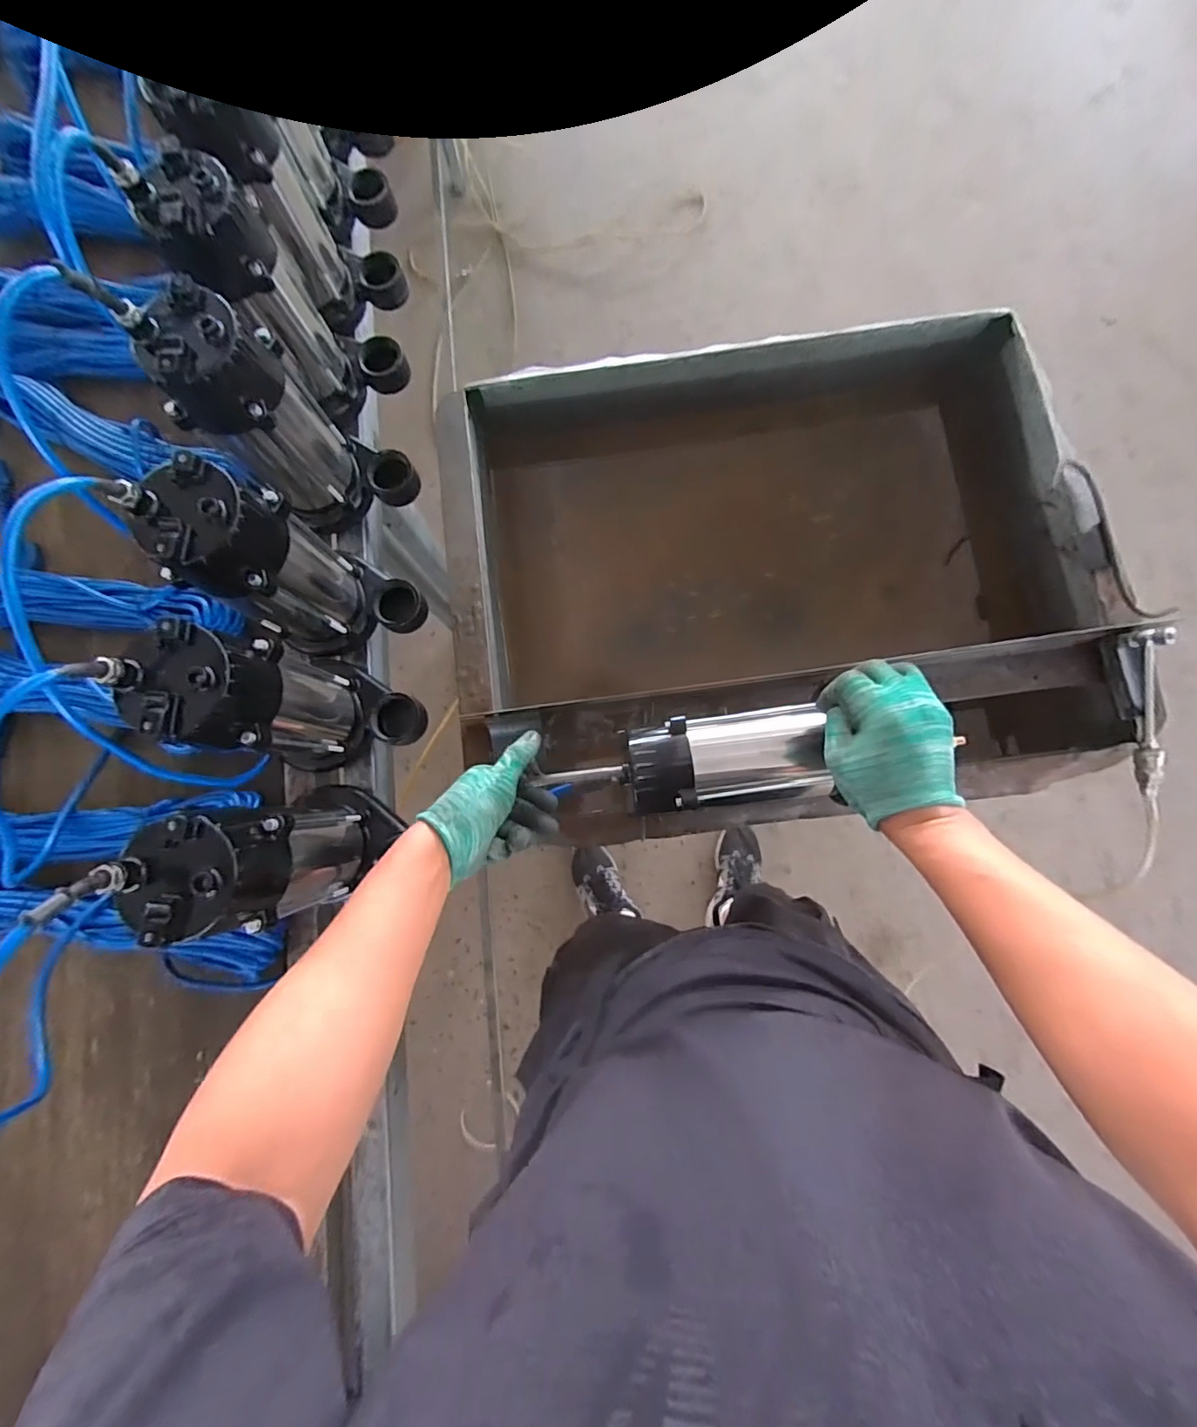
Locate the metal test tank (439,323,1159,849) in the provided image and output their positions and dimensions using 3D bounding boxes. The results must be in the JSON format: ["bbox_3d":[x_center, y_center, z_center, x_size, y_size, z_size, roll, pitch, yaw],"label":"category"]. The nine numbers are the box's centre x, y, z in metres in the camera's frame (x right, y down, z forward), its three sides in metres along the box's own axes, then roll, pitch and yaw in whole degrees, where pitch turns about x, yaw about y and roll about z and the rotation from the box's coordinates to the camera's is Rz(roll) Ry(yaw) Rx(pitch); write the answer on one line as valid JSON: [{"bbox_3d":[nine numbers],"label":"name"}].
[{"bbox_3d":[0.200,-0.174,0.718,0.731,0.249,0.606,-7,81,1],"label":"metal test tank"}]

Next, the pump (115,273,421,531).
[{"bbox_3d":[-0.303,-0.286,0.531,0.141,0.228,0.108,-40,82,-3],"label":"pump"}]

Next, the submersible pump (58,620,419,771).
[{"bbox_3d":[-0.279,-0.004,0.486,0.142,0.230,0.116,22,83,5],"label":"submersible pump"}]

